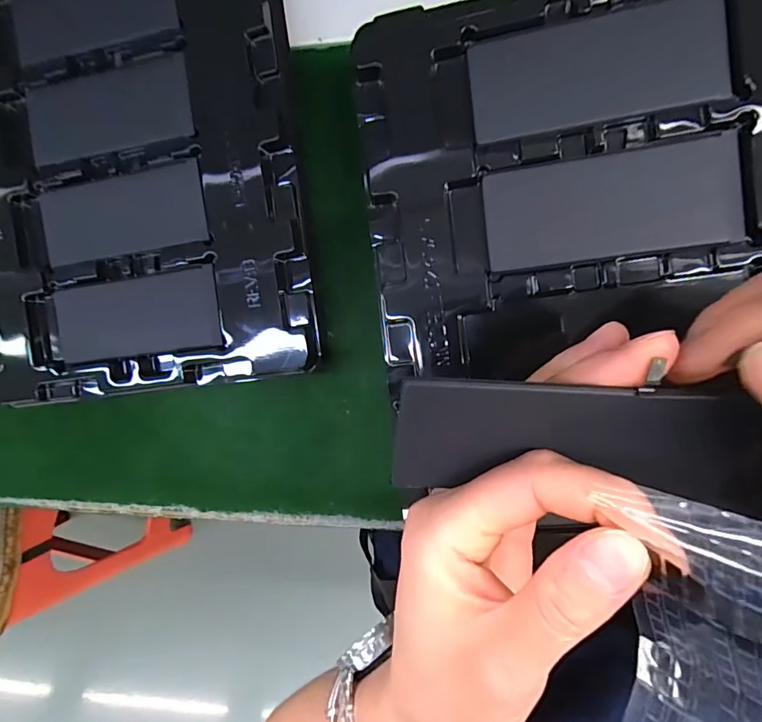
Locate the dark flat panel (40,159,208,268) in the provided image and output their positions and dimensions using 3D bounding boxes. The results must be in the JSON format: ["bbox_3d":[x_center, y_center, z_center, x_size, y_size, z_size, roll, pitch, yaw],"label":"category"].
[{"bbox_3d":[-0.158,-0.087,0.291,0.107,0.004,0.044,-8,92,9],"label":"dark flat panel"}]

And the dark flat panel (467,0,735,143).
[{"bbox_3d":[0.097,-0.135,0.219,0.108,0.011,0.050,-5,93,9],"label":"dark flat panel"}]

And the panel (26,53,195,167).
[{"bbox_3d":[-0.164,-0.150,0.287,0.107,0.006,0.046,-5,93,9],"label":"panel"}]

